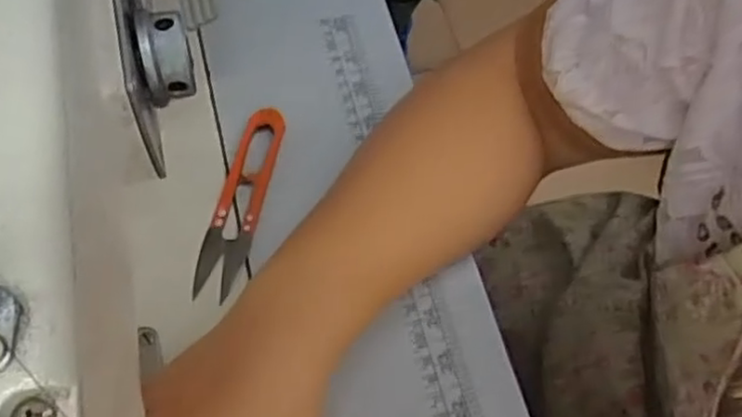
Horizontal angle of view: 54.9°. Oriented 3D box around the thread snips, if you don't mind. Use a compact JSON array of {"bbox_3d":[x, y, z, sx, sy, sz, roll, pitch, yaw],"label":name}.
[{"bbox_3d":[-0.074,-0.005,0.409,0.025,0.010,0.116,13,65,2],"label":"thread snips"}]

